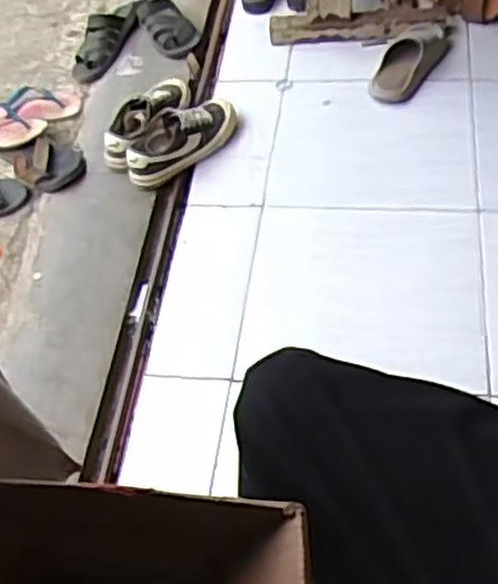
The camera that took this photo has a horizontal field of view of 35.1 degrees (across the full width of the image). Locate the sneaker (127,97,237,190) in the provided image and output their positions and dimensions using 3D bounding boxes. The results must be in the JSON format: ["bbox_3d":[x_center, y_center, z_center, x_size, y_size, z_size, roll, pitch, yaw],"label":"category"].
[{"bbox_3d":[-0.131,-0.304,1.551,0.265,0.082,0.098,-37,54,-21],"label":"sneaker"}]

